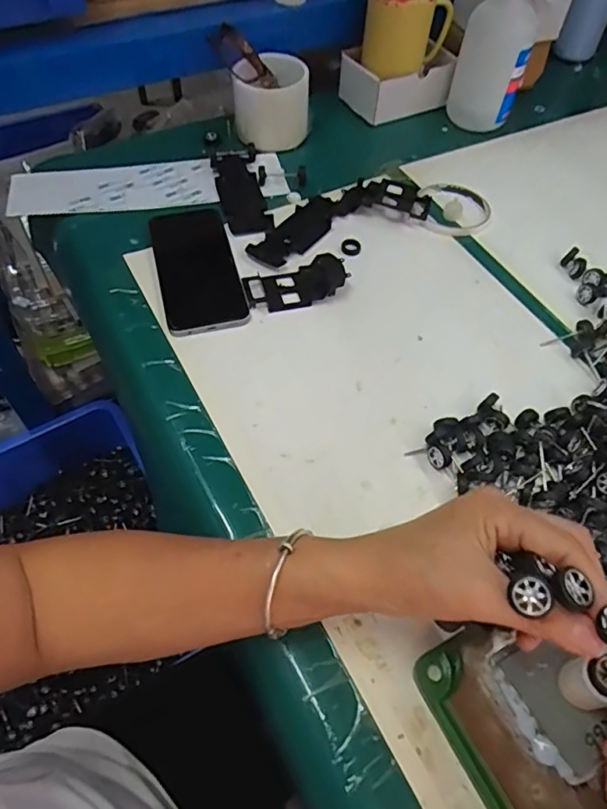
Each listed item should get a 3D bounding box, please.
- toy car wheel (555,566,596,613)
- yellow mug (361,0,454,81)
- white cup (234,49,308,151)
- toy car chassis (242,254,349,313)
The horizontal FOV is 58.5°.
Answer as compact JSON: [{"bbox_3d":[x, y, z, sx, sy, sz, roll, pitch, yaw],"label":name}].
[{"bbox_3d":[0.126,0.087,0.254,0.014,0.010,0.019,-31,63,-24],"label":"toy car wheel"},{"bbox_3d":[0.126,-0.463,0.668,0.099,0.074,0.099,15,55,6],"label":"yellow mug"},{"bbox_3d":[-0.036,-0.349,0.638,0.086,0.080,0.093,1,56,-2],"label":"white cup"},{"bbox_3d":[-0.008,-0.119,0.517,0.093,0.023,0.050,-13,58,-12],"label":"toy car chassis"}]

